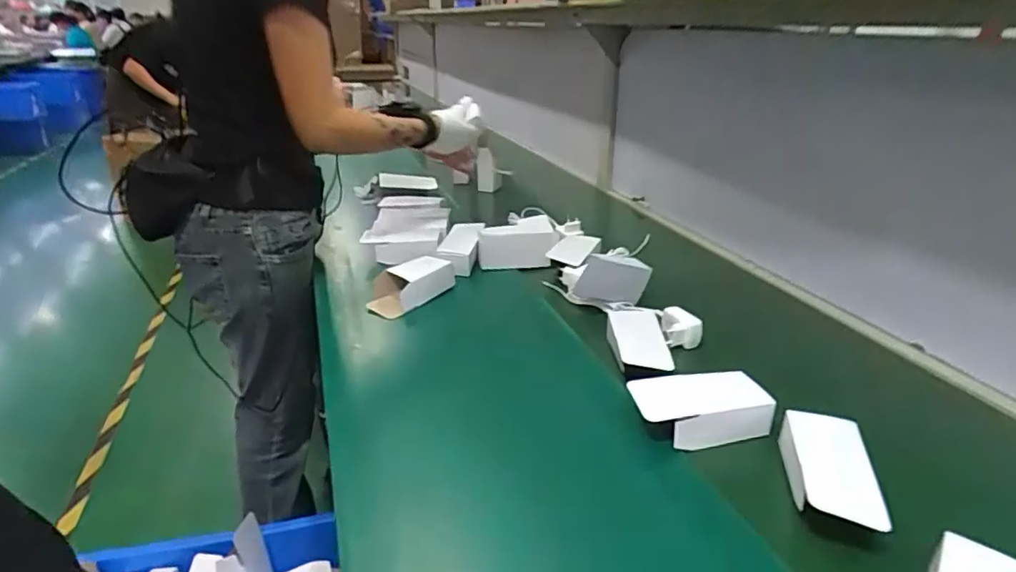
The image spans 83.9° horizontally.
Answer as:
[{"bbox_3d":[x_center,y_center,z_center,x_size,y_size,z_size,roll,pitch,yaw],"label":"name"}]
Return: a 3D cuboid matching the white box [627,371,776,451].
[{"bbox_3d":[0.206,0.136,0.615,0.144,0.053,0.072,-3,23,-9],"label":"white box"}]

